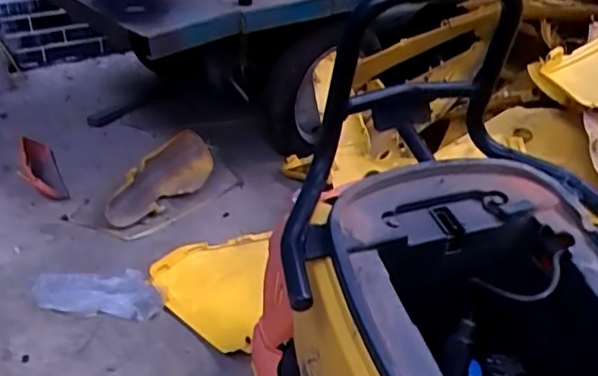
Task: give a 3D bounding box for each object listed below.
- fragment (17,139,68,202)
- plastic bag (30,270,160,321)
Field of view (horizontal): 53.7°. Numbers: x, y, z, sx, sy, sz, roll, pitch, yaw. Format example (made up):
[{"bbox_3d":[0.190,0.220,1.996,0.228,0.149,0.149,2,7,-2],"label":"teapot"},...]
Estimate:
[{"bbox_3d":[-0.735,-0.060,1.666,0.096,0.072,0.277,-18,44,-28],"label":"fragment"},{"bbox_3d":[-0.435,0.226,1.277,0.281,0.029,0.126,2,31,0],"label":"plastic bag"}]

